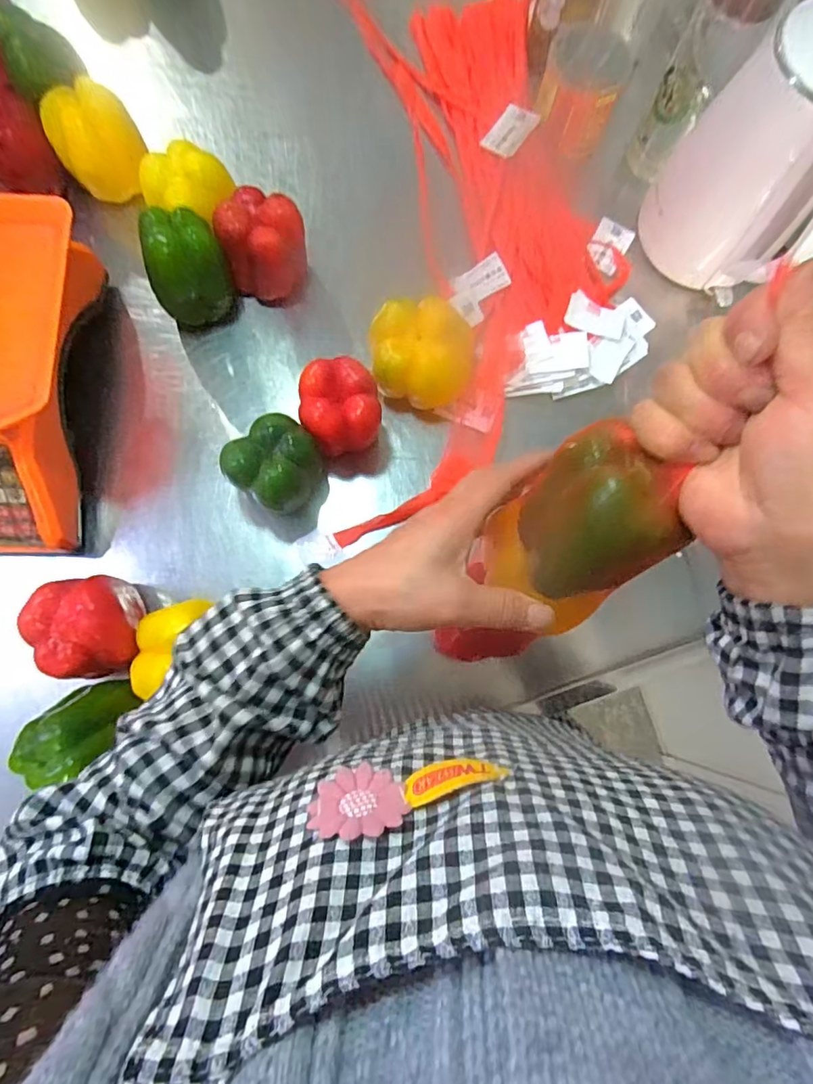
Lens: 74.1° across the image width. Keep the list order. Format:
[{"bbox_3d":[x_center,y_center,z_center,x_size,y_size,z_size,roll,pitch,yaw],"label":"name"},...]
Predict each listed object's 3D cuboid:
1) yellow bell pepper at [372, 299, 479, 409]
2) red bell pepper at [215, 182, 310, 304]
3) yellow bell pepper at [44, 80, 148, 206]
[{"bbox_3d":[0.016,-0.183,0.530,0.096,0.069,0.092,0,75,-1],"label":"yellow bell pepper"},{"bbox_3d":[-0.136,-0.287,0.533,0.075,0.089,0.076,-14,76,-4],"label":"red bell pepper"},{"bbox_3d":[-0.304,-0.395,0.539,0.088,0.076,0.074,-28,77,-8],"label":"yellow bell pepper"}]

